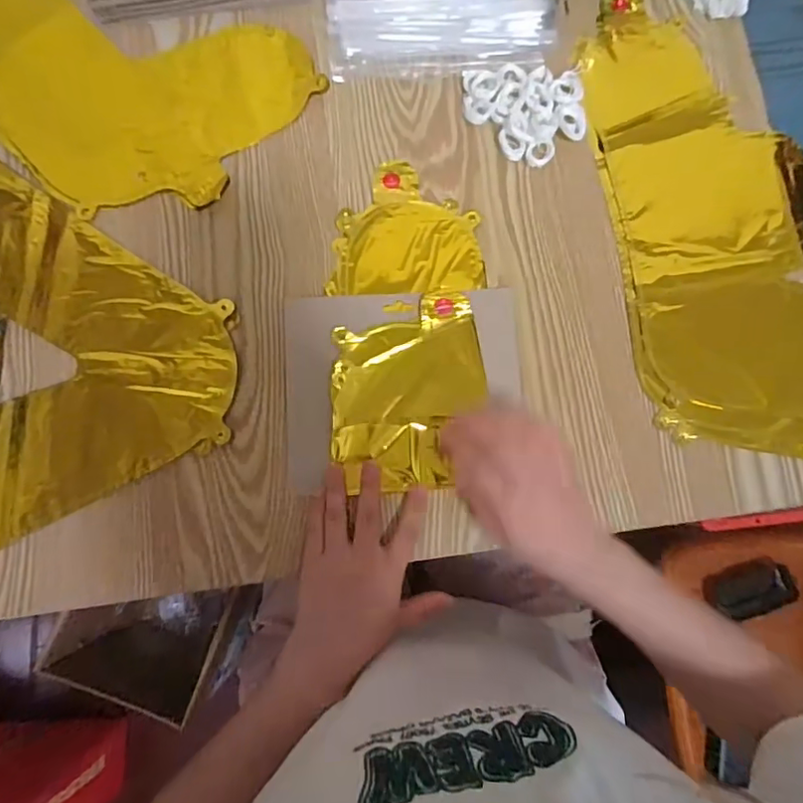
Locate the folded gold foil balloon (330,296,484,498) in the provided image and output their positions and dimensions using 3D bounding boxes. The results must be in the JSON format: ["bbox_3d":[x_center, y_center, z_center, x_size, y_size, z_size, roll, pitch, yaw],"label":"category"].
[{"bbox_3d":[0.005,-0.010,0.455,0.120,0.008,0.157,-1,80,-1],"label":"folded gold foil balloon"}]

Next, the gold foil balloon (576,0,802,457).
[{"bbox_3d":[0.276,-0.161,0.480,0.180,0.012,0.422,-7,81,-2],"label":"gold foil balloon"}]

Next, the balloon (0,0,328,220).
[{"bbox_3d":[-0.287,-0.324,0.496,0.379,0.011,0.223,41,82,5],"label":"balloon"}]

